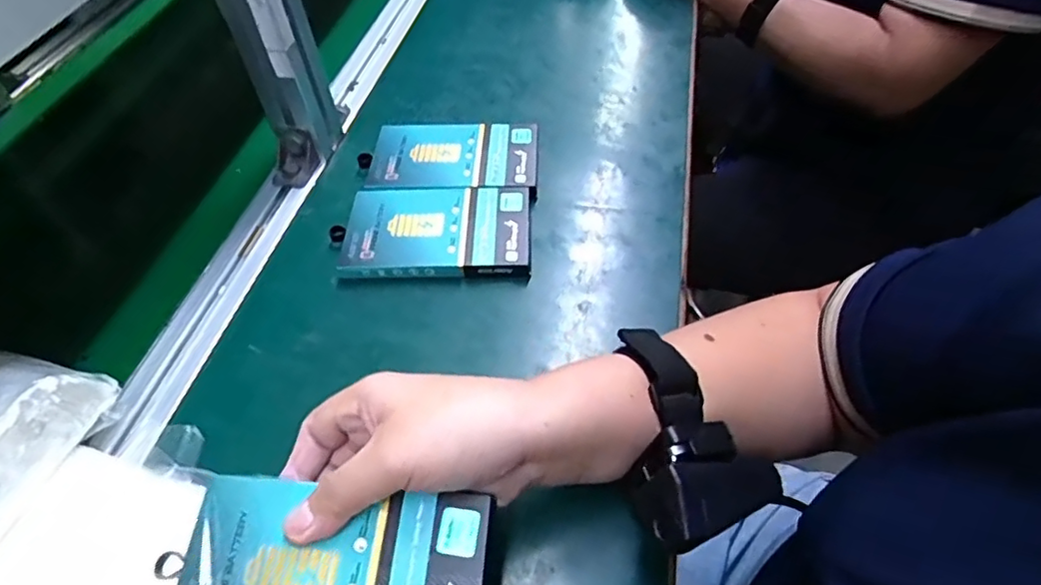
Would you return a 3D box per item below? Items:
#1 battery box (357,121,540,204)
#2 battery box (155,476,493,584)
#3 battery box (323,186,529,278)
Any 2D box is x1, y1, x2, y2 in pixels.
[{"bbox_3d":[-0.058,-0.111,0.478,0.142,0.015,0.080,0,52,4],"label":"battery box"},{"bbox_3d":[-0.081,0.120,0.246,0.133,0.015,0.074,4,53,7],"label":"battery box"},{"bbox_3d":[-0.063,-0.045,0.433,0.141,0.017,0.079,-1,52,3],"label":"battery box"}]

